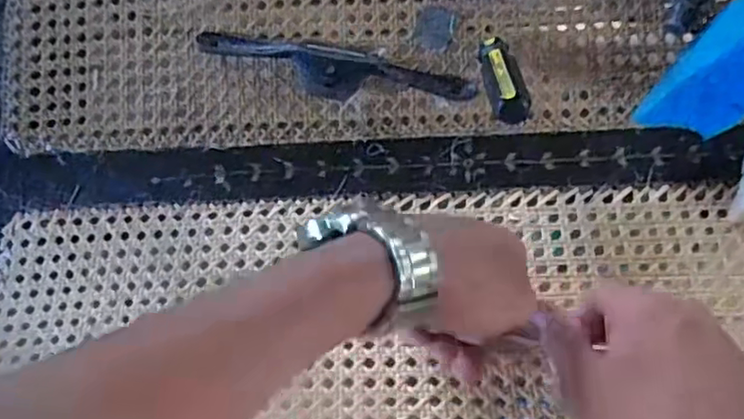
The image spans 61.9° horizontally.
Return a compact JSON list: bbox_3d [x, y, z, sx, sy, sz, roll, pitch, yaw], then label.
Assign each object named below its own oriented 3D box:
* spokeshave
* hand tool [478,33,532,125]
[{"bbox_3d":[-0.029,-0.099,0.445,0.202,0.021,0.037,10,87,4],"label":"spokeshave"},{"bbox_3d":[0.085,-0.091,0.413,0.023,0.019,0.104,-4,41,3],"label":"hand tool"}]

